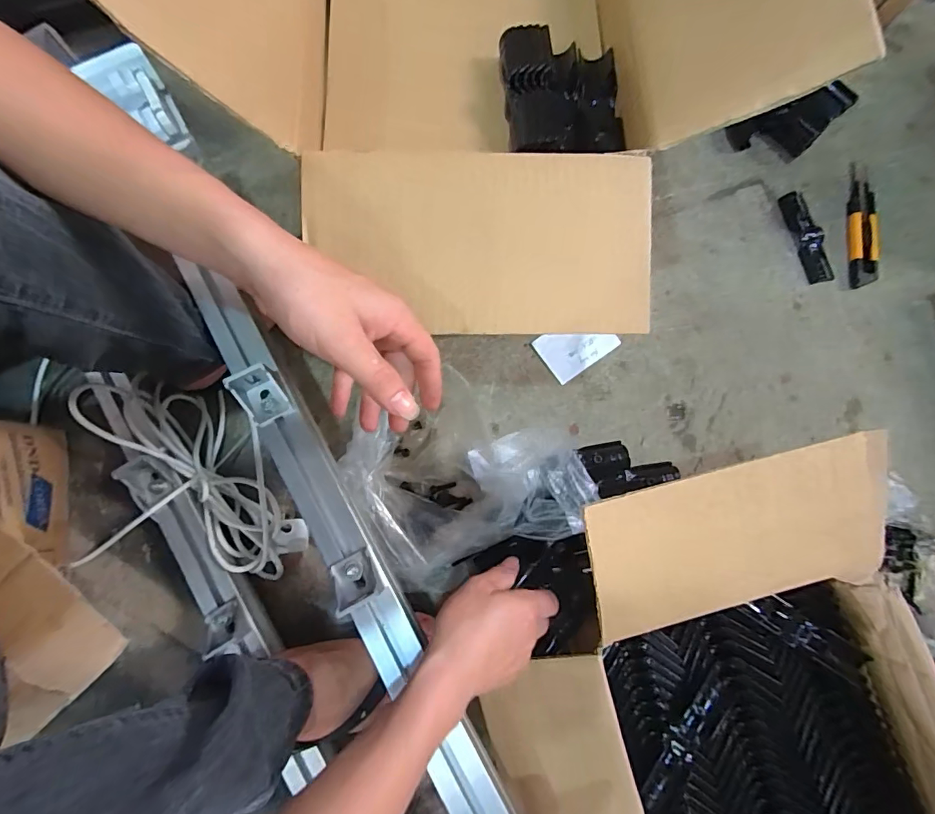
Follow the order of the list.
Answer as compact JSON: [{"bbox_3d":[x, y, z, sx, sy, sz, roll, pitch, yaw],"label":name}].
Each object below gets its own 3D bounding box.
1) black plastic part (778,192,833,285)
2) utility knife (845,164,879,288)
[{"bbox_3d":[0.456,-0.228,0.631,0.034,0.016,0.128,-13,78,-3],"label":"black plastic part"},{"bbox_3d":[0.528,-0.241,0.631,0.038,0.012,0.173,7,78,2],"label":"utility knife"}]

